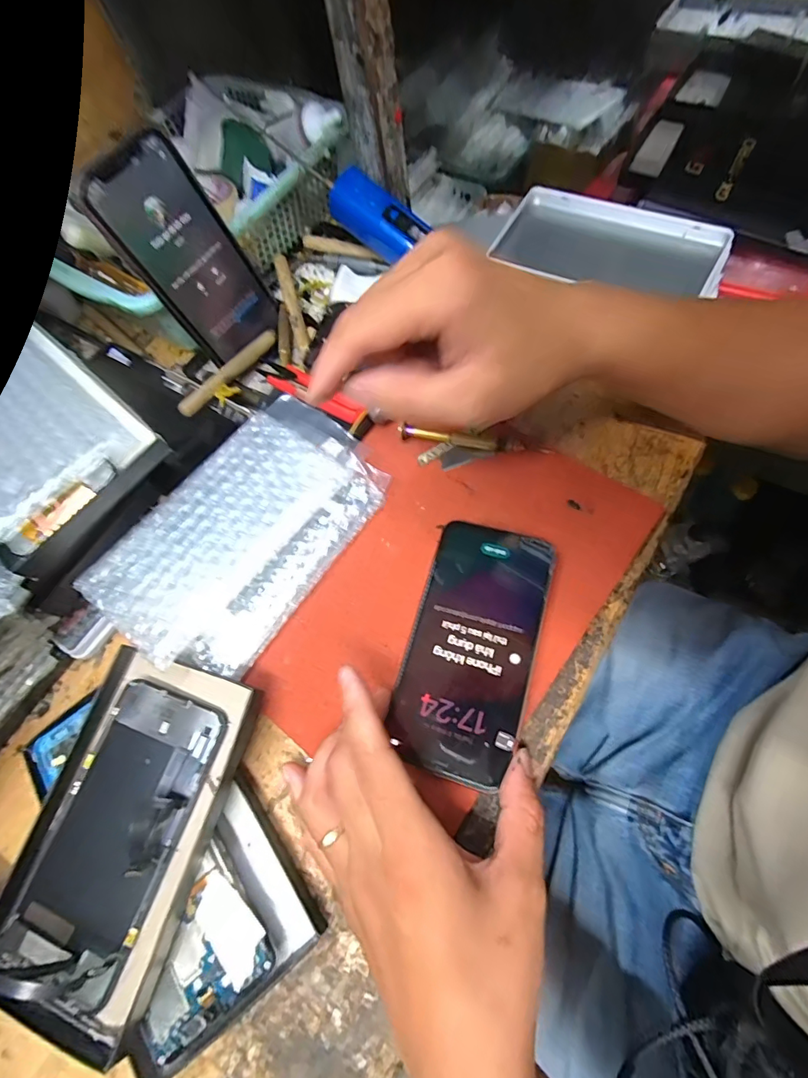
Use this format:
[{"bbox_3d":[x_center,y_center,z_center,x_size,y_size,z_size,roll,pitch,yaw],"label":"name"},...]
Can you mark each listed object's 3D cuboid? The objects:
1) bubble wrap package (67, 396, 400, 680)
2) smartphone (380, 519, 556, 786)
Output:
[{"bbox_3d":[-0.101,-0.008,0.307,0.110,0.030,0.184,33,75,18],"label":"bubble wrap package"},{"bbox_3d":[0.041,0.059,0.273,0.071,0.011,0.143,16,72,7],"label":"smartphone"}]

